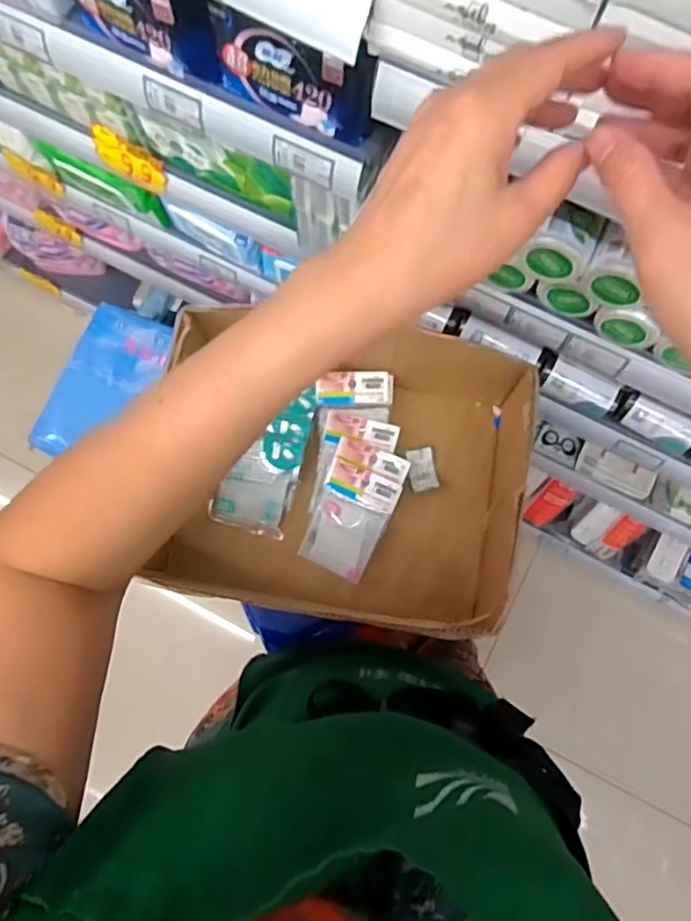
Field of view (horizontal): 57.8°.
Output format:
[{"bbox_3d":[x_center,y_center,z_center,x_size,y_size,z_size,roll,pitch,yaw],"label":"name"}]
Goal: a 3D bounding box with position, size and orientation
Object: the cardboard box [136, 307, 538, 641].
[{"bbox_3d":[0.002,0.012,0.727,0.411,0.103,0.333,8,79,3],"label":"cardboard box"}]

